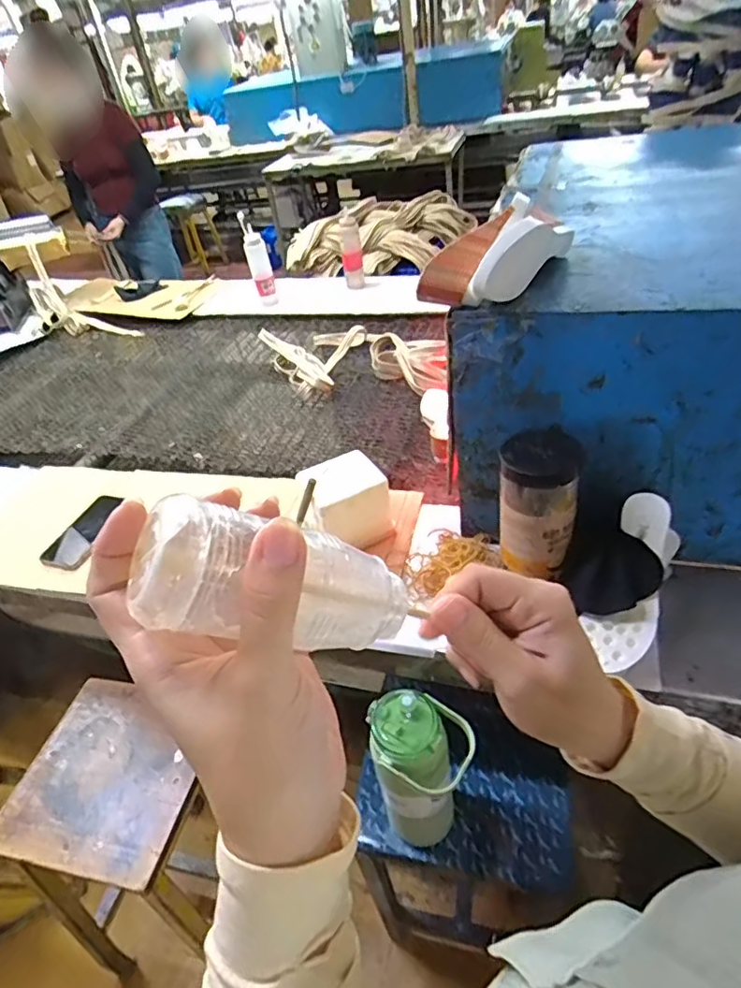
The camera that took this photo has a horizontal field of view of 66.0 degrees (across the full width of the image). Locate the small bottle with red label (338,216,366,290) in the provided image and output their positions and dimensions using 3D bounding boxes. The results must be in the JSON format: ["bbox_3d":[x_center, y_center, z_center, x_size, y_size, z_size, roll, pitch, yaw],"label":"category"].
[{"bbox_3d":[-0.056,-0.690,1.659,0.058,0.190,0.070,-10,40,0],"label":"small bottle with red label"}]

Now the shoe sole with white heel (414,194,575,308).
[{"bbox_3d":[0.155,-0.284,0.663,0.088,0.065,0.221,22,49,33],"label":"shoe sole with white heel"}]

